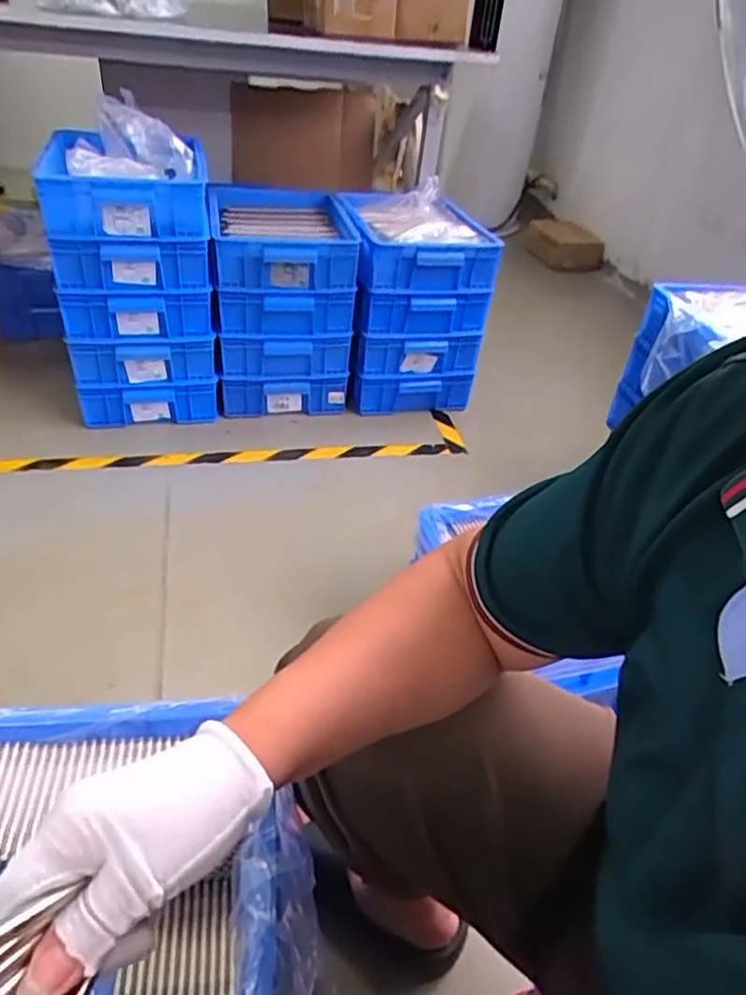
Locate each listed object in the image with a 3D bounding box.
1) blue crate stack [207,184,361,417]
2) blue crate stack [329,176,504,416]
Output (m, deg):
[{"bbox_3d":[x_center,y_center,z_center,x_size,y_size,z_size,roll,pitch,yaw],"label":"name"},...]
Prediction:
[{"bbox_3d":[-0.225,-0.458,1.593,0.298,0.421,0.381,-3,38,-13],"label":"blue crate stack"},{"bbox_3d":[0.070,-0.496,1.646,0.303,0.416,0.393,-4,39,-14],"label":"blue crate stack"}]

